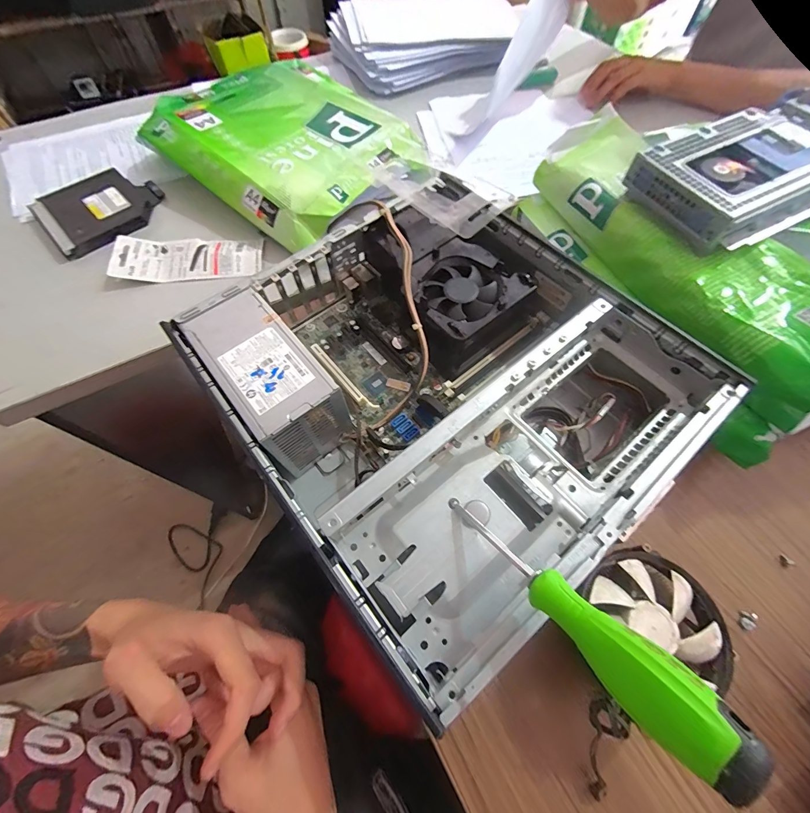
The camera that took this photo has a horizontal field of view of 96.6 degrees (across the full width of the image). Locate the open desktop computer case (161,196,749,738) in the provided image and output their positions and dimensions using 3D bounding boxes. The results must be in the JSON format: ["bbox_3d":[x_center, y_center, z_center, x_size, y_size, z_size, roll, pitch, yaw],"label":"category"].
[{"bbox_3d":[0.029,-0.029,0.346,0.335,0.100,0.370,-36,68,-17],"label":"open desktop computer case"}]

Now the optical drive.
[{"bbox_3d":[-0.443,-0.292,0.523,0.163,0.013,0.156,41,69,19],"label":"optical drive"}]

